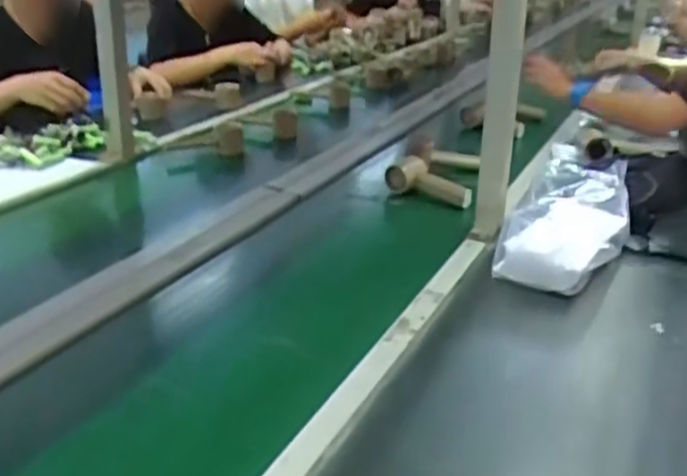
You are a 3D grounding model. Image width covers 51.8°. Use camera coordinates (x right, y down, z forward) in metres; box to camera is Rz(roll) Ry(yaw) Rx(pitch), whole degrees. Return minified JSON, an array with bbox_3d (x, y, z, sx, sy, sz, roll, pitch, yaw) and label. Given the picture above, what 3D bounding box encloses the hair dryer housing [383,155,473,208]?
[{"bbox_3d":[0.147,-0.091,1.193,0.148,0.062,0.055,19,22,-1],"label":"hair dryer housing"}]

